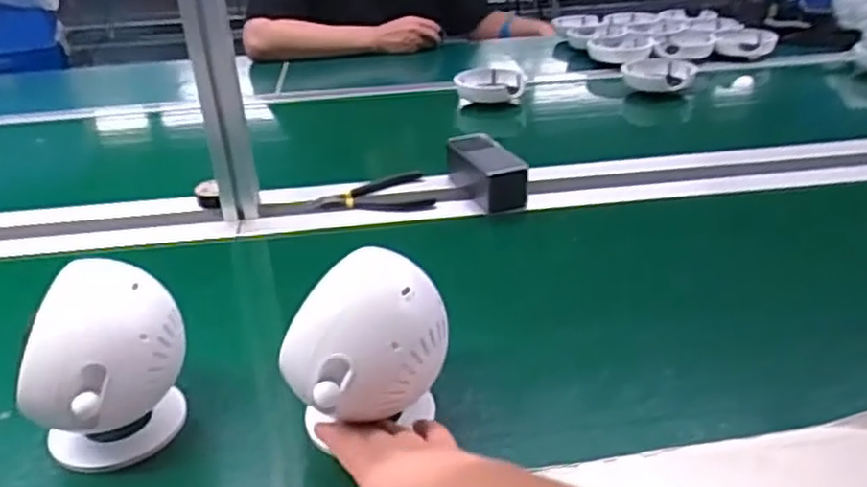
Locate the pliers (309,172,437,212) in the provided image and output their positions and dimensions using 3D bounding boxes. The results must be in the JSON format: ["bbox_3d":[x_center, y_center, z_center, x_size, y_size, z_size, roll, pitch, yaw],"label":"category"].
[{"bbox_3d":[-0.075,-0.065,0.881,0.140,0.012,0.089,-8,26,-11],"label":"pliers"}]

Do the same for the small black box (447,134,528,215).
[{"bbox_3d":[0.063,-0.089,0.865,0.057,0.054,0.128,-10,27,-16],"label":"small black box"}]

